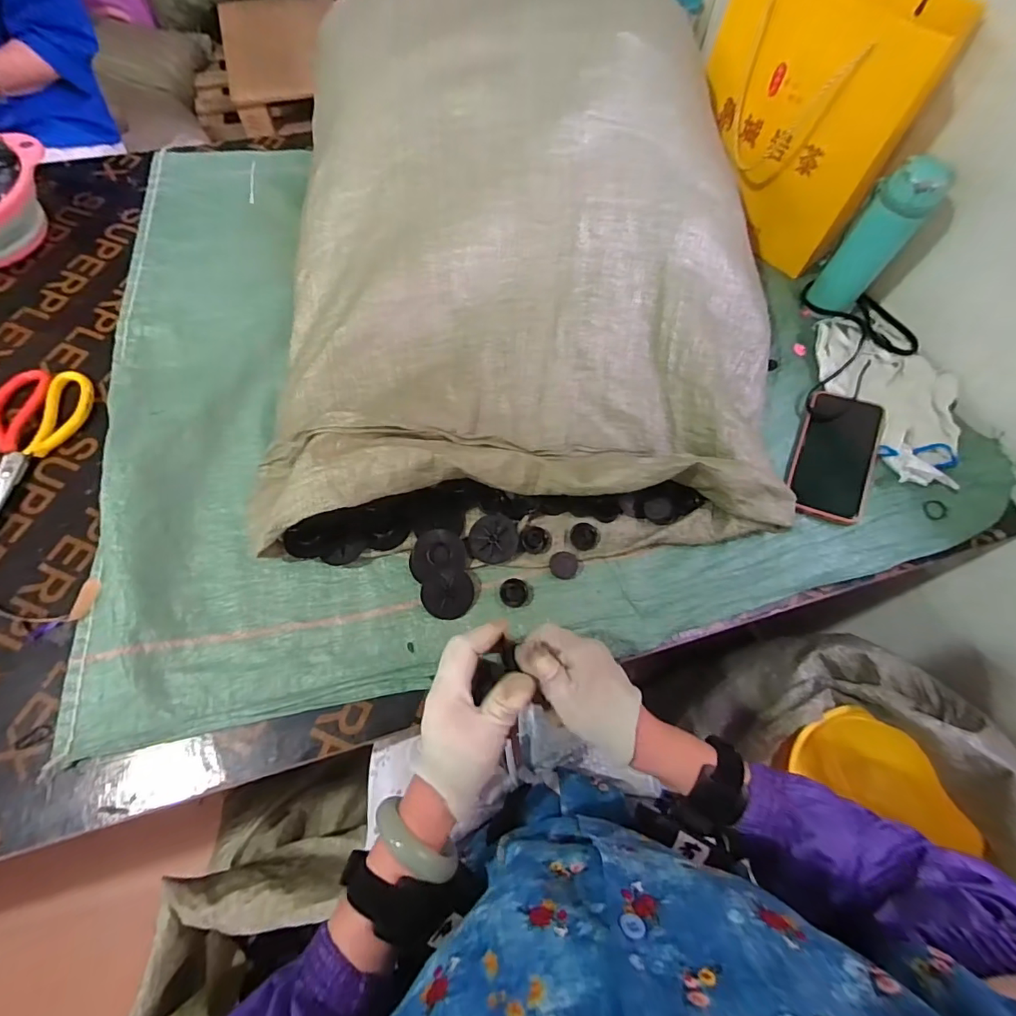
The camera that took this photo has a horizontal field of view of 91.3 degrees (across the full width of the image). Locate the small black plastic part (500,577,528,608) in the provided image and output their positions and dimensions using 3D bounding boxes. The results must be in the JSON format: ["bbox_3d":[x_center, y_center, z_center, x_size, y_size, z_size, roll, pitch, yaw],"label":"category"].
[{"bbox_3d":[0.006,0.084,0.498,0.028,0.013,0.027,1,66,-2],"label":"small black plastic part"}]

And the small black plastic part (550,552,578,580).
[{"bbox_3d":[0.056,0.058,0.506,0.028,0.020,0.027,1,66,-2],"label":"small black plastic part"}]

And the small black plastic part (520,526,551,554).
[{"bbox_3d":[0.030,0.032,0.516,0.031,0.011,0.027,-19,69,-10],"label":"small black plastic part"}]

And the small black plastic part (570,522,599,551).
[{"bbox_3d":[0.081,0.029,0.522,0.029,0.006,0.028,1,66,-2],"label":"small black plastic part"}]

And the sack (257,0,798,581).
[{"bbox_3d":[0.019,-0.235,0.524,0.518,0.215,0.548,-4,67,-4],"label":"sack"}]

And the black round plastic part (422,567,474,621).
[{"bbox_3d":[-0.060,0.084,0.494,0.050,0.014,0.050,1,82,-9],"label":"black round plastic part"}]

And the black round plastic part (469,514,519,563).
[{"bbox_3d":[-0.014,0.030,0.510,0.049,0.011,0.048,1,66,-2],"label":"black round plastic part"}]

